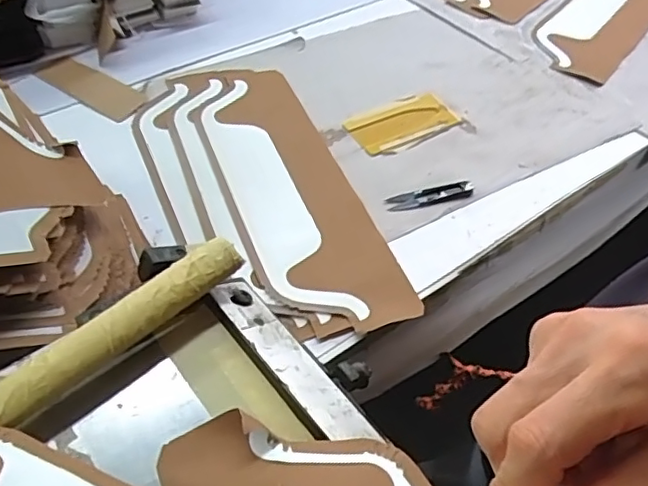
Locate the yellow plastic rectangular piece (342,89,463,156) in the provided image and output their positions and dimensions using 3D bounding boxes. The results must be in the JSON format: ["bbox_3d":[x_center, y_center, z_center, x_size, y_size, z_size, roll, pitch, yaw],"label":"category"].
[{"bbox_3d":[0.094,-0.150,0.727,0.140,0.005,0.072,-24,54,-24],"label":"yellow plastic rectangular piece"}]

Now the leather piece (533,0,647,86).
[{"bbox_3d":[0.446,-0.360,0.947,0.132,0.008,0.404,33,53,20],"label":"leather piece"}]

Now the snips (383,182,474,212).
[{"bbox_3d":[0.115,-0.051,0.641,0.099,0.006,0.022,-12,50,-15],"label":"snips"}]

